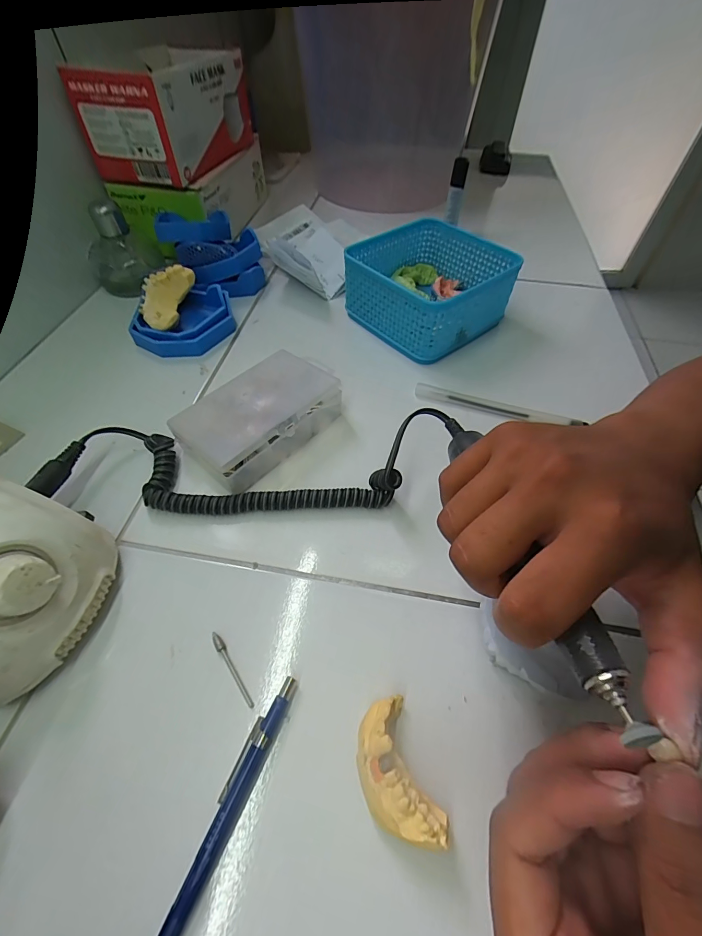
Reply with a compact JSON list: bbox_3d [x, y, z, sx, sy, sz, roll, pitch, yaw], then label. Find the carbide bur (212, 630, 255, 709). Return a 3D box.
[{"bbox_3d":[-0.066,0.111,0.210,0.005,0.004,0.045,-30,60,-19],"label":"carbide bur"}]

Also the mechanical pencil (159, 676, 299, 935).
[{"bbox_3d":[-0.061,0.164,0.169,0.011,0.009,0.135,19,57,14],"label":"mechanical pencil"}]

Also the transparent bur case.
[{"bbox_3d":[-0.067,-0.042,0.300,0.075,0.036,0.125,36,63,23],"label":"transparent bur case"}]

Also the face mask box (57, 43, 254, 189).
[{"bbox_3d":[-0.199,-0.403,0.431,0.106,0.078,0.194,12,56,10],"label":"face mask box"}]

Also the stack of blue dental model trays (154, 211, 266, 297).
[{"bbox_3d":[-0.155,-0.243,0.427,0.097,0.062,0.093,-16,56,-10],"label":"stack of blue dental model trays"}]

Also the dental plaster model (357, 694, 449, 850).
[{"bbox_3d":[0.020,0.142,0.178,0.030,0.024,0.055,-17,56,-11],"label":"dental plaster model"}]

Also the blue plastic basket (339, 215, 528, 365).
[{"bbox_3d":[0.078,-0.184,0.387,0.131,0.064,0.129,-34,61,-21],"label":"blue plastic basket"}]

